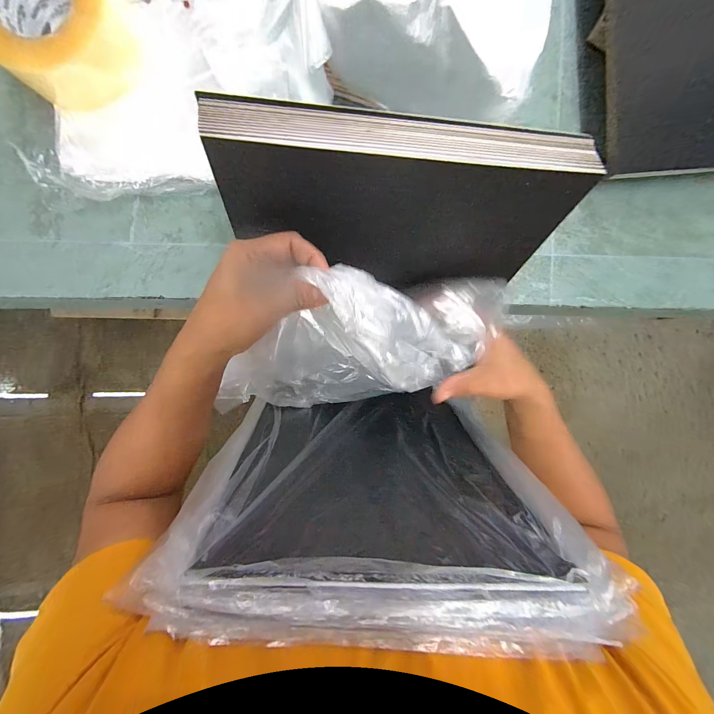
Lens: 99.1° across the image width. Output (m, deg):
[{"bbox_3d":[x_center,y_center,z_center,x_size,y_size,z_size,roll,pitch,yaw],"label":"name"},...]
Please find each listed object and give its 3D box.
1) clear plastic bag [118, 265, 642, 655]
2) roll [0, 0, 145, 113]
[{"bbox_3d":[0.014,0.059,0.268,0.290,0.196,0.211,4,92,-2],"label":"clear plastic bag"},{"bbox_3d":[-0.288,-0.324,0.291,0.130,0.052,0.123,0,93,-3],"label":"roll"}]

